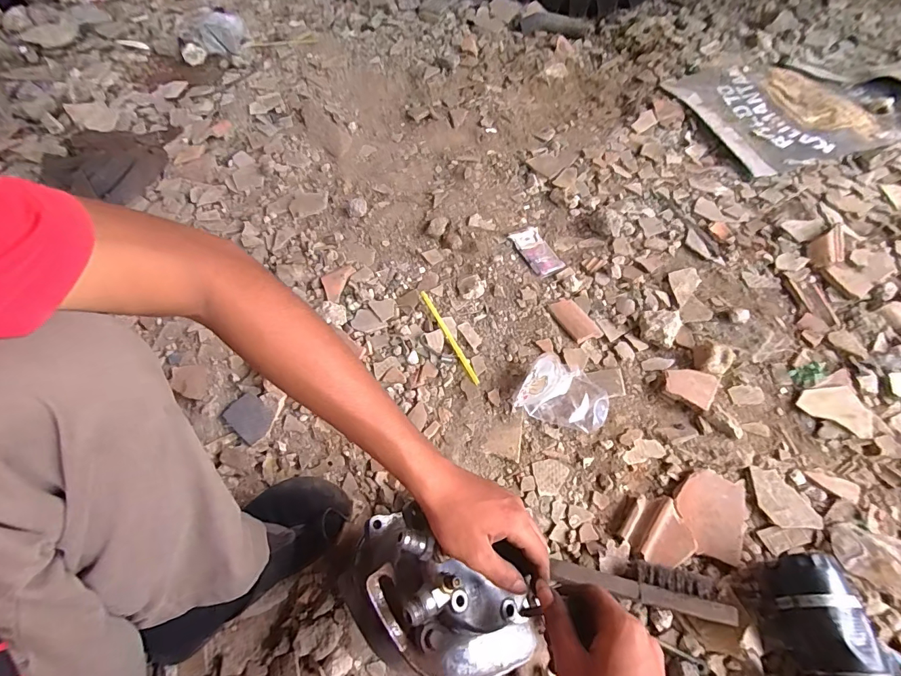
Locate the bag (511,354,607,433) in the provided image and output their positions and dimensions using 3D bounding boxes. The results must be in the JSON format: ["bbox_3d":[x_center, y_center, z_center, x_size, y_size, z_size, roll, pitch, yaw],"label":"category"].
[{"bbox_3d":[0.174,0.083,0.627,0.132,0.057,0.099,20,63,13],"label":"bag"}]

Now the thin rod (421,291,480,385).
[{"bbox_3d":[-0.003,-0.006,0.703,0.012,0.008,0.197,-26,62,-12],"label":"thin rod"}]

